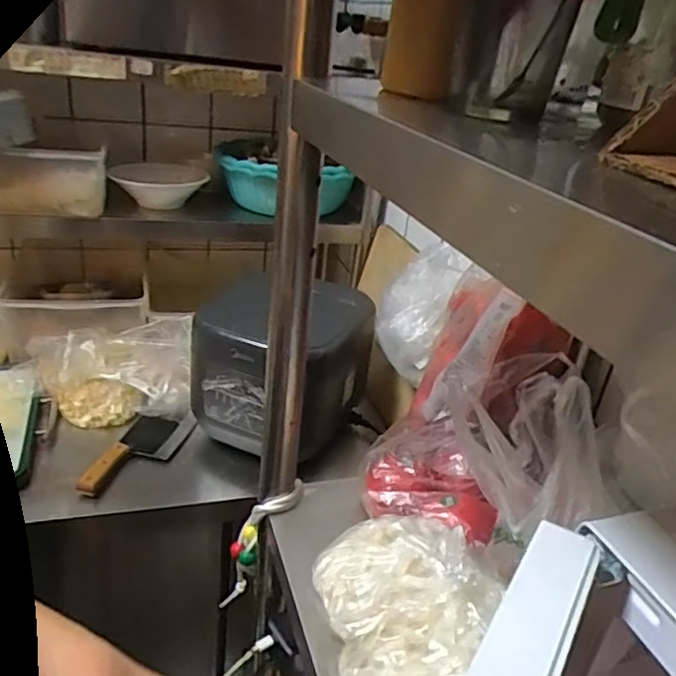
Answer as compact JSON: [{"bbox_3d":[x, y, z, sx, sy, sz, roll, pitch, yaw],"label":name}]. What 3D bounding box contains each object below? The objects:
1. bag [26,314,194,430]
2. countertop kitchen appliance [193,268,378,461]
[{"bbox_3d":[-0.399,0.057,1.116,0.282,0.124,0.198,-3,28,-20],"label":"bag"},{"bbox_3d":[-0.095,0.052,1.049,0.288,0.221,0.278,5,26,-4],"label":"countertop kitchen appliance"}]

